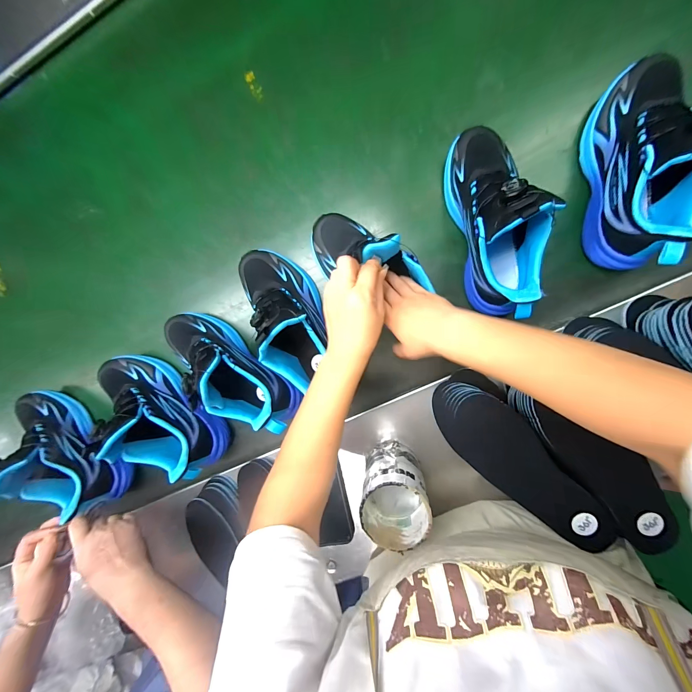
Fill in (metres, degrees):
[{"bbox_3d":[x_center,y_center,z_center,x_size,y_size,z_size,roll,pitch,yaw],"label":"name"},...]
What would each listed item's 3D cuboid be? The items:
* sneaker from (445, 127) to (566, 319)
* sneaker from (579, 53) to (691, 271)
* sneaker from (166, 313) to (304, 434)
[{"bbox_3d":[0.189,-0.160,0.378,0.079,0.147,0.245,-10,94,7],"label":"sneaker"},{"bbox_3d":[0.357,-0.218,0.352,0.080,0.132,0.246,-2,95,7],"label":"sneaker"},{"bbox_3d":[-0.184,0.034,0.436,0.242,0.143,0.087,36,95,5],"label":"sneaker"}]

